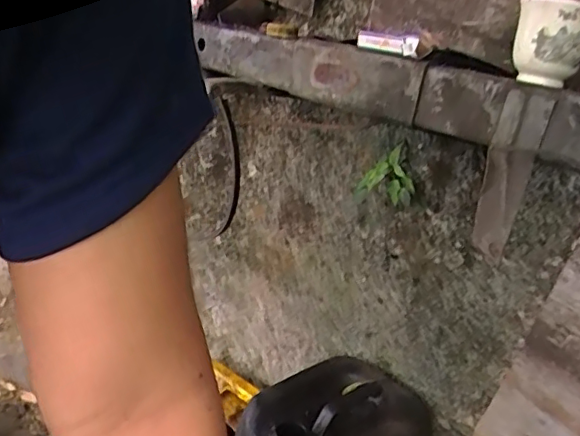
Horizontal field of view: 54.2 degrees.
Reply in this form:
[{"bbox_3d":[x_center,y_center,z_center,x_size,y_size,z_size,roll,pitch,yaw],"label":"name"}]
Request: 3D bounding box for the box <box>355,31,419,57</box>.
[{"bbox_3d":[0.111,-0.203,0.654,0.009,0.020,0.089,-13,28,-36],"label":"box"}]

